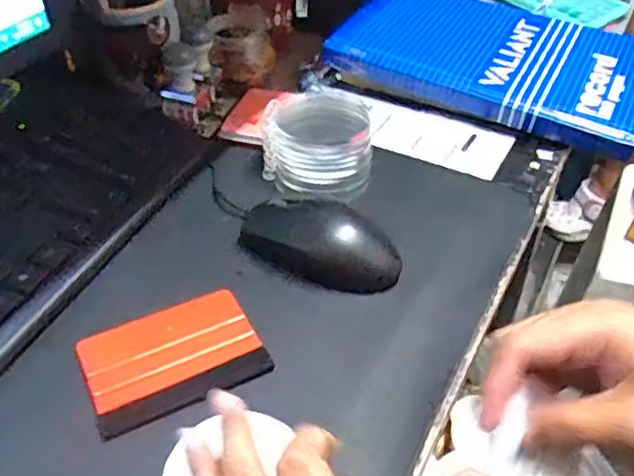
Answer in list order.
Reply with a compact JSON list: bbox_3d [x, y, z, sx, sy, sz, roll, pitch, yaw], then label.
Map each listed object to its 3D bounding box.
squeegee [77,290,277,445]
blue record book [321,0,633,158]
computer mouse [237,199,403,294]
[{"bbox_3d":[-0.086,0.070,0.387,0.098,0.012,0.070,-17,46,-23],"label":"squeegee"},{"bbox_3d":[0.173,-0.175,0.619,0.278,0.028,0.178,24,51,18],"label":"blue record book"},{"bbox_3d":[0.003,0.001,0.446,0.112,0.032,0.057,16,43,13],"label":"computer mouse"}]

